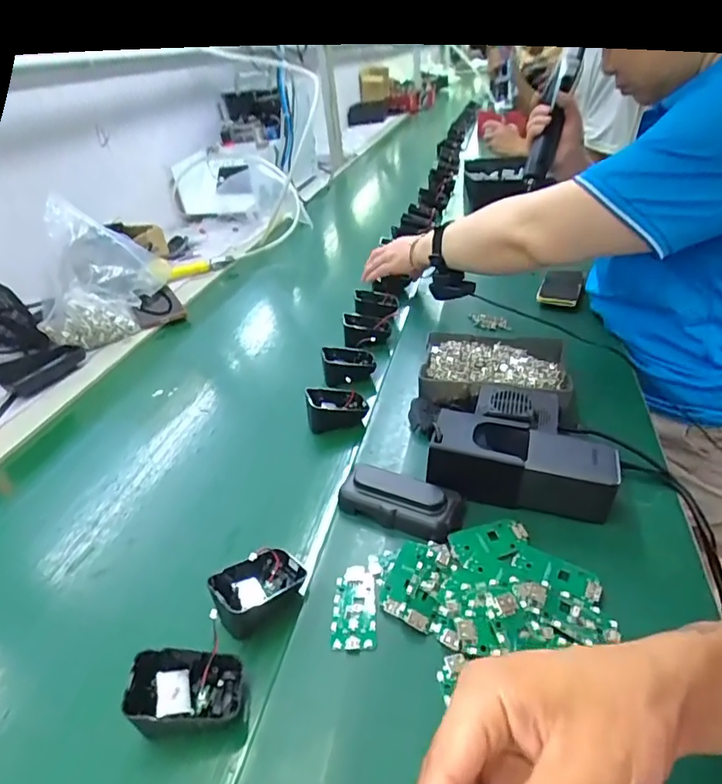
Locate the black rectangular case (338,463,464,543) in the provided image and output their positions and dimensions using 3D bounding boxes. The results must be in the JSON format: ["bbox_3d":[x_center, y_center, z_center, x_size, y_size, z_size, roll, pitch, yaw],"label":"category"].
[{"bbox_3d":[0.036,0.092,0.461,0.105,0.024,0.053,12,38,26],"label":"black rectangular case"}]

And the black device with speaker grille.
[{"bbox_3d":[0.152,0.039,0.494,0.155,0.054,0.131,4,36,17],"label":"black device with speaker grille"}]

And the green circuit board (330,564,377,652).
[{"bbox_3d":[-0.005,0.158,0.386,0.031,0.009,0.062,-5,34,4],"label":"green circuit board"}]

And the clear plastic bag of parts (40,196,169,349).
[{"bbox_3d":[-0.398,-0.171,0.784,0.197,0.184,0.063,-20,36,-18],"label":"clear plastic bag of parts"}]

